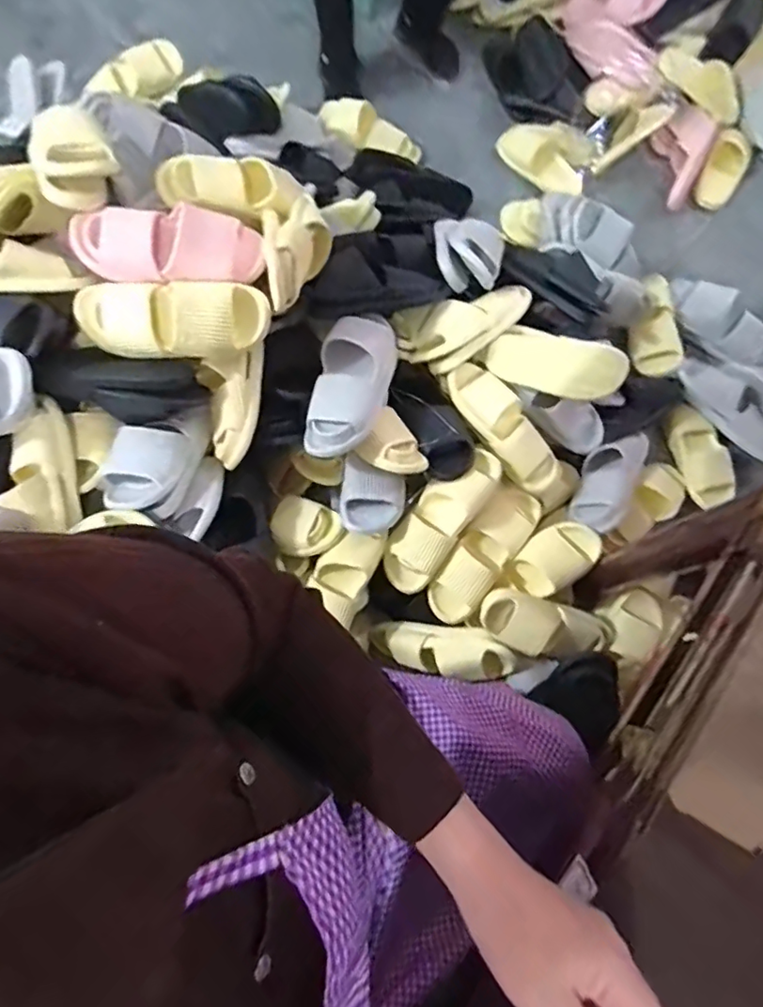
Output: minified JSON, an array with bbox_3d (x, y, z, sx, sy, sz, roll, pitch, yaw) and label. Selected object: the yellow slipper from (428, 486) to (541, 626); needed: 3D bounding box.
[{"bbox_3d":[0.195,0.090,1.028,0.102,0.068,0.292,38,78,10],"label":"yellow slipper"}]

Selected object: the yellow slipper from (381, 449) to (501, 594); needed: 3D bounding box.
[{"bbox_3d":[0.110,0.028,1.002,0.106,0.062,0.294,39,97,10],"label":"yellow slipper"}]

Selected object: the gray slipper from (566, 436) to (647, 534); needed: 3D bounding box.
[{"bbox_3d":[0.466,-0.046,1.125,0.109,0.075,0.263,23,62,14],"label":"gray slipper"}]

